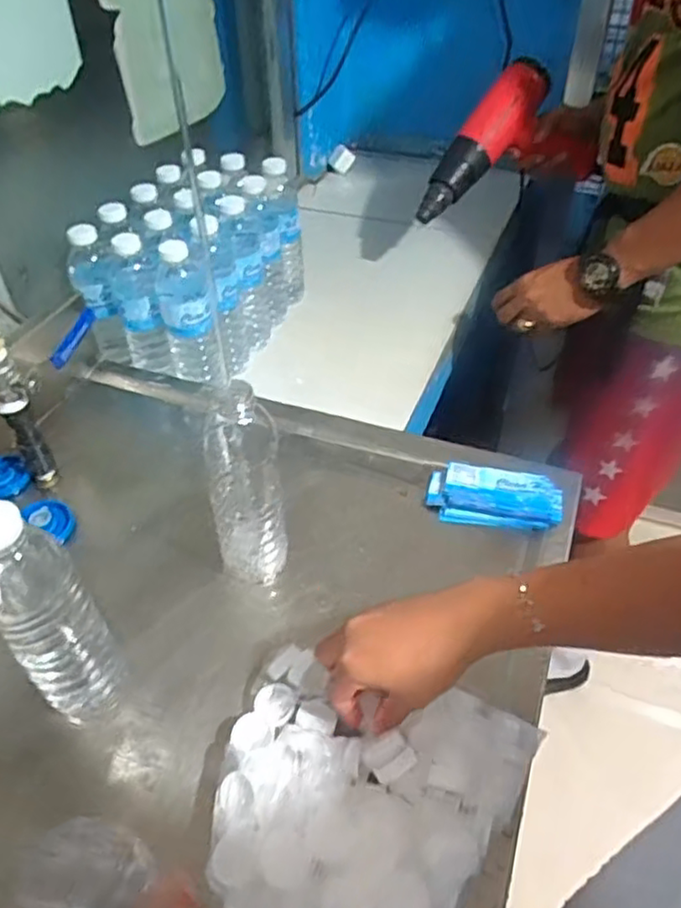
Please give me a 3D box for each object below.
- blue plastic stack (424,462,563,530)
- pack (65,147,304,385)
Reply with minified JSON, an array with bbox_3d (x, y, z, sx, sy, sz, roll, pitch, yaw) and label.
[{"bbox_3d":[0.154,0.042,0.670,0.129,0.020,0.065,7,45,9],"label":"blue plastic stack"},{"bbox_3d":[-0.188,-0.247,0.885,0.169,0.197,0.290,15,47,17],"label":"pack"}]

